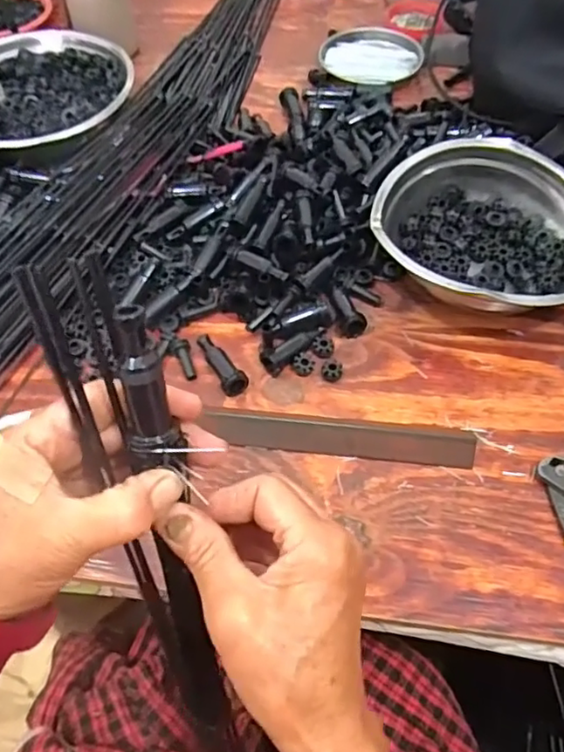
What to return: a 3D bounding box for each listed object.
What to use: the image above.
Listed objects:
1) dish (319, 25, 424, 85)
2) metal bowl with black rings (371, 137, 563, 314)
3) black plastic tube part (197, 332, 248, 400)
[{"bbox_3d":[0.109,-0.429,0.811,0.138,0.019,0.131,-1,56,1],"label":"dish"},{"bbox_3d":[0.197,-0.132,0.569,0.196,0.084,0.187,-1,56,1],"label":"metal bowl with black rings"},{"bbox_3d":[-0.054,-0.017,0.533,0.023,0.028,0.073,-22,59,-13],"label":"black plastic tube part"}]

